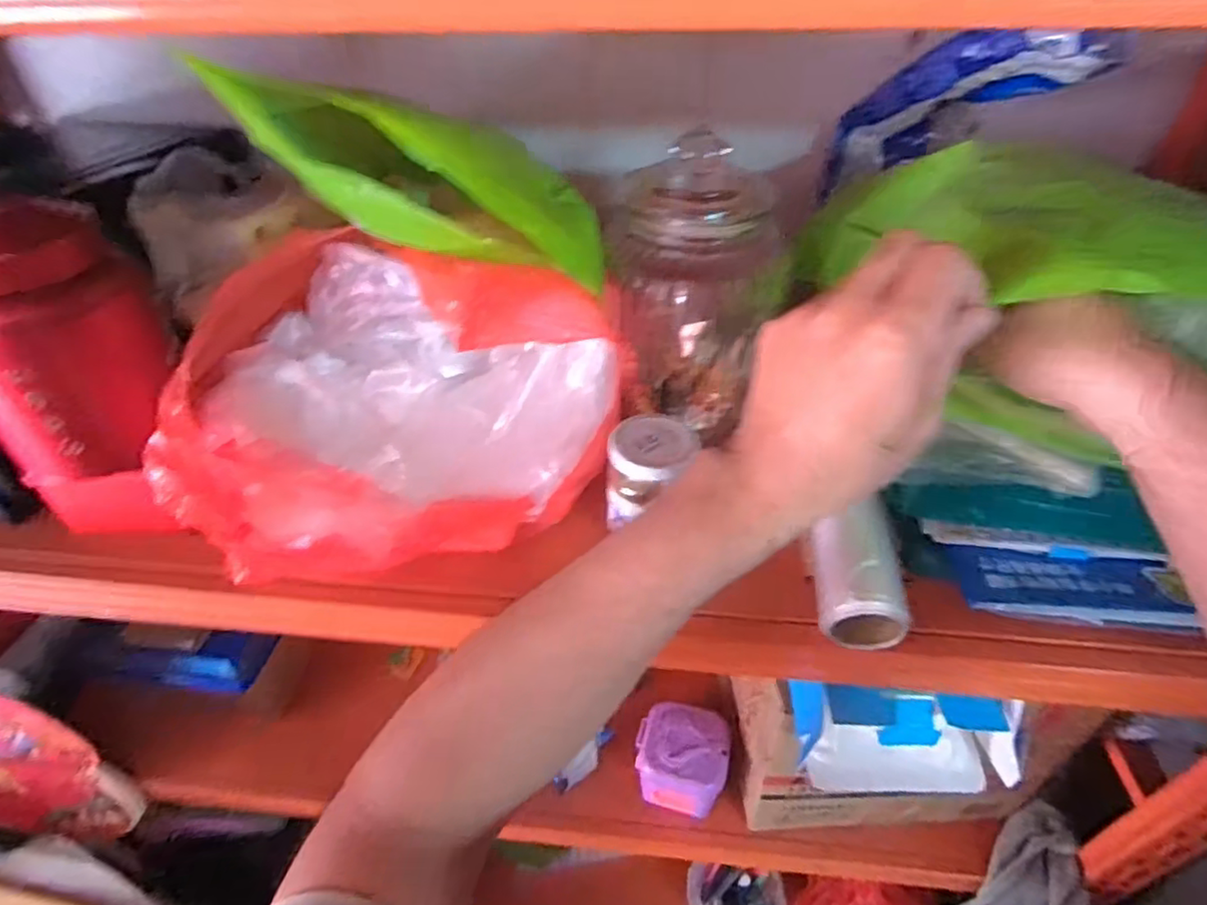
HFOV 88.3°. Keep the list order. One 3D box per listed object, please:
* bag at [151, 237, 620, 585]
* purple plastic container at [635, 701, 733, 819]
[{"bbox_3d":[-0.152,-0.038,0.409,0.248,0.153,0.245,32,50,33],"label":"bag"},{"bbox_3d":[0.079,0.305,0.623,0.087,0.064,0.075,9,41,12],"label":"purple plastic container"}]

